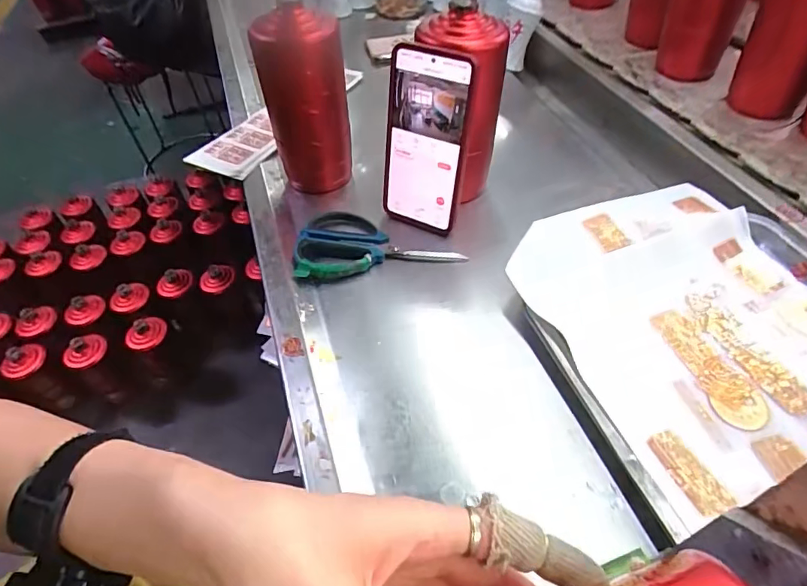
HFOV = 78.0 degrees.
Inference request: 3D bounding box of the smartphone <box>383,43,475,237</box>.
[{"bbox_3d":[0.017,-0.139,0.475,0.085,0.168,0.012,23,39,25],"label":"smartphone"}]

